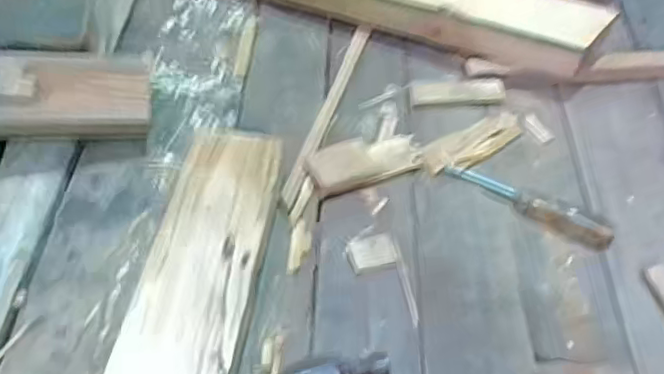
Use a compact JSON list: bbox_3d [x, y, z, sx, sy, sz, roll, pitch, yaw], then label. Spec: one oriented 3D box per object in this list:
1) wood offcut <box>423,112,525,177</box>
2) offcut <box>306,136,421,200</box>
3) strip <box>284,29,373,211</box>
[{"bbox_3d":[0.177,-0.053,0.777,0.155,0.010,0.048,-26,58,-24],"label":"wood offcut"},{"bbox_3d":[0.038,-0.031,0.739,0.140,0.015,0.065,-17,54,-18],"label":"offcut"},{"bbox_3d":[0.000,-0.108,0.795,0.020,0.015,0.338,16,51,7],"label":"strip"}]

